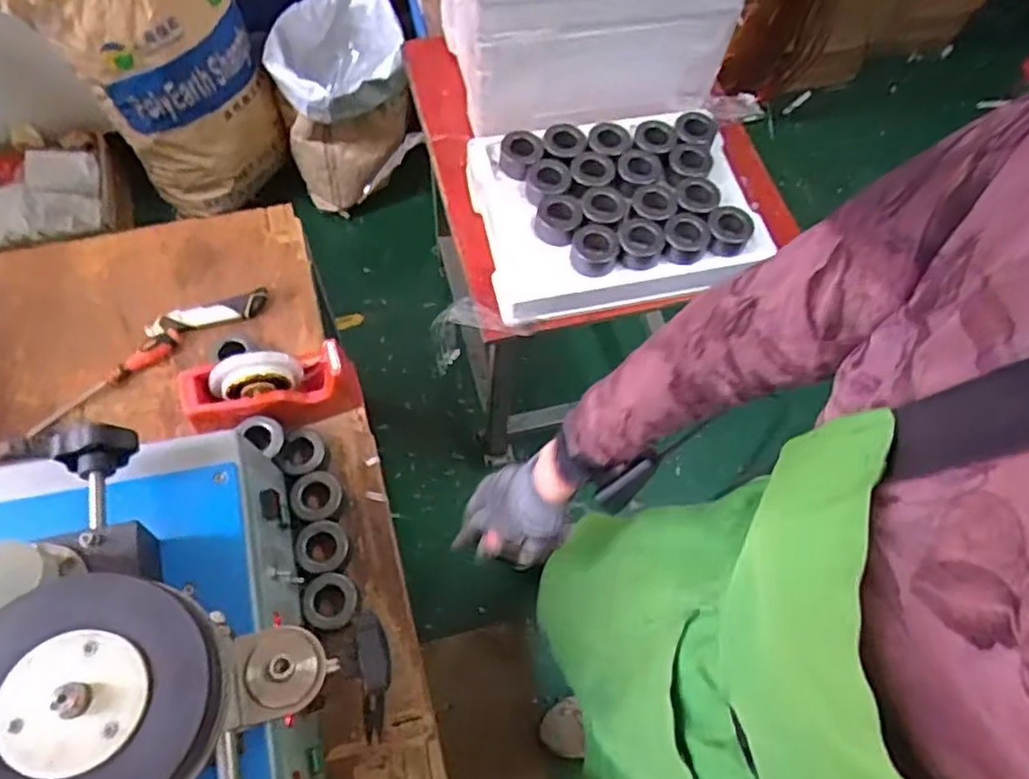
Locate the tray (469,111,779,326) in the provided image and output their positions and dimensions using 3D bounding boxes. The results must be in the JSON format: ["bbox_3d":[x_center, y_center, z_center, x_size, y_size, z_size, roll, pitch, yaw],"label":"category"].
[{"bbox_3d":[0.141,-0.269,0.944,0.375,0.082,0.290,-9,65,-8],"label":"tray"}]

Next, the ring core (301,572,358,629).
[{"bbox_3d":[-0.211,0.243,0.759,0.060,0.023,0.060,11,59,-19],"label":"ring core"}]

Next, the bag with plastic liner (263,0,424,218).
[{"bbox_3d":[-0.423,-0.726,1.704,0.333,0.415,0.302,-20,67,-13],"label":"bag with plastic liner"}]

